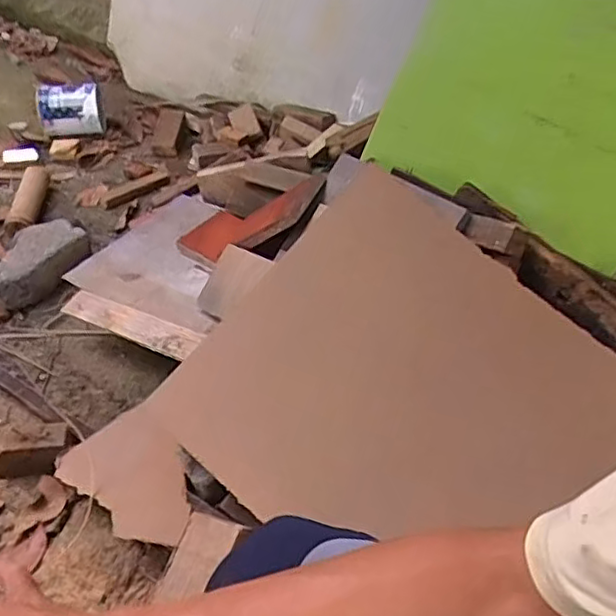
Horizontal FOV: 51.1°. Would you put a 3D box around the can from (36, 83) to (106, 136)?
[{"bbox_3d":[-0.516,-0.432,1.398,0.131,0.089,0.102,-10,47,-11],"label":"can"}]

